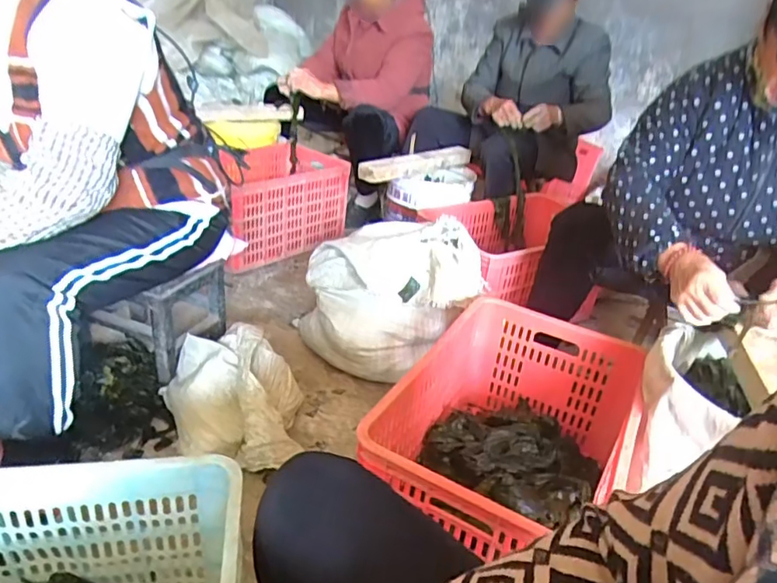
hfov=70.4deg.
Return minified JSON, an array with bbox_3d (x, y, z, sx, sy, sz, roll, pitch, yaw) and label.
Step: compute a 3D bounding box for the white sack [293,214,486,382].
[{"bbox_3d":[0.003,0.008,1.293,0.391,0.274,0.287,-3,30,-14],"label":"white sack"}]

